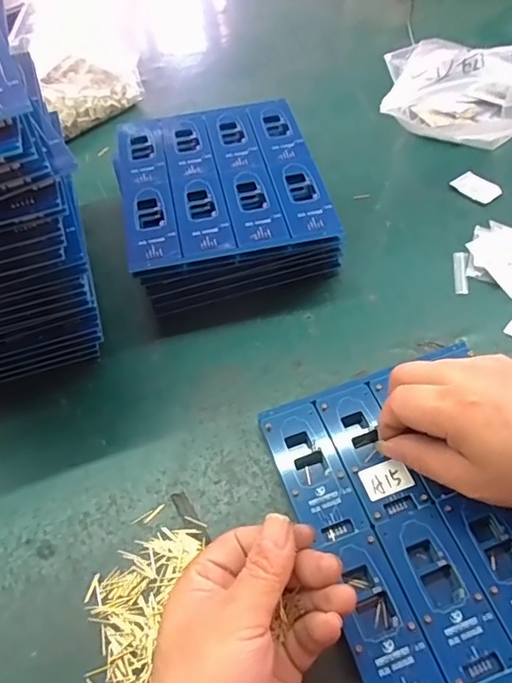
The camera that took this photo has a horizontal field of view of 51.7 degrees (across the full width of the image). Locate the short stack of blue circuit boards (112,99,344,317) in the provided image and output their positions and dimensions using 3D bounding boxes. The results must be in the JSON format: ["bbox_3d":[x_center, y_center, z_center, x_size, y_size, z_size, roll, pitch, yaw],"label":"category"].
[{"bbox_3d":[-0.030,-0.121,0.466,0.165,0.064,0.197,-14,55,-6],"label":"short stack of blue circuit boards"}]

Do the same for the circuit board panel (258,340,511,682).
[{"bbox_3d":[0.109,0.103,0.328,0.158,0.015,0.192,-18,55,-9],"label":"circuit board panel"}]

